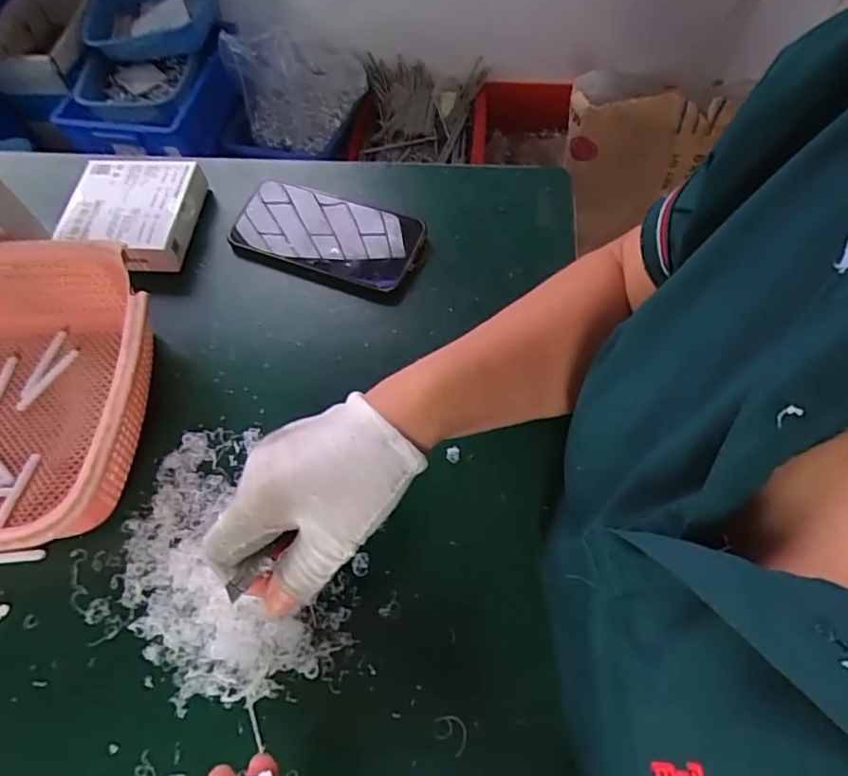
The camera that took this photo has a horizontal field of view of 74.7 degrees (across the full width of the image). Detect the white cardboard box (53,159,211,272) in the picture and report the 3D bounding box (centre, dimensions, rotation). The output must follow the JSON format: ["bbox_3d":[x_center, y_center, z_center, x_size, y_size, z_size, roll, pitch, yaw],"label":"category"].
[{"bbox_3d":[-0.250,-0.147,0.478,0.110,0.038,0.097,3,64,3],"label":"white cardboard box"}]

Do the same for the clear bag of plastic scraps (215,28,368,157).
[{"bbox_3d":[-0.271,-0.691,1.222,0.273,0.266,0.151,-26,66,-11],"label":"clear bag of plastic scraps"}]

